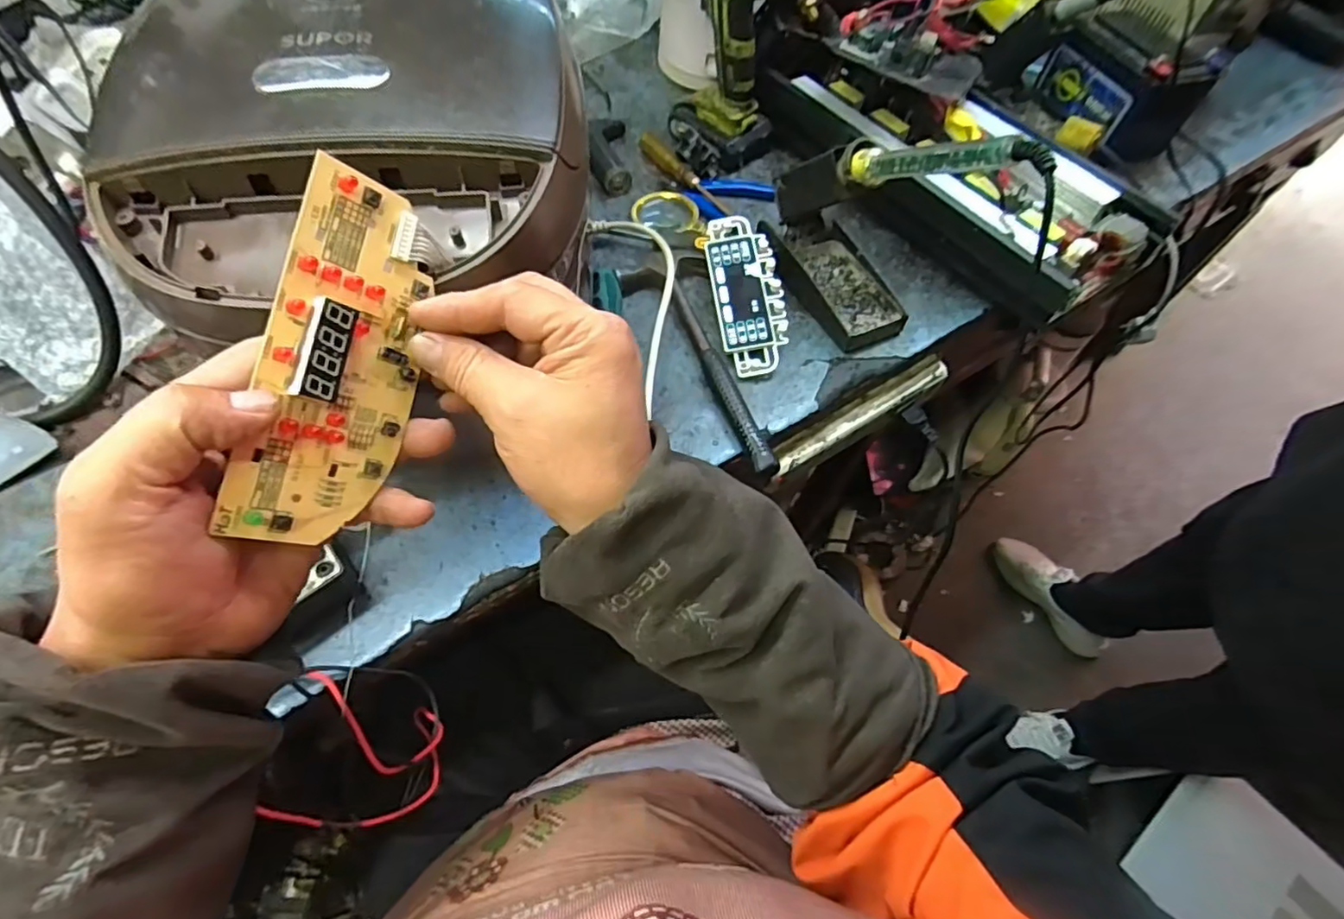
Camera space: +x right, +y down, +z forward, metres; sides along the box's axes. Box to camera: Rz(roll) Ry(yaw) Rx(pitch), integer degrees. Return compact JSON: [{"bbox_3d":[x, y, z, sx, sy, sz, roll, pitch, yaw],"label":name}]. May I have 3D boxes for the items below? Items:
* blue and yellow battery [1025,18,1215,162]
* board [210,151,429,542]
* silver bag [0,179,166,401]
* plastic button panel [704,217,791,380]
[{"bbox_3d":[0.518,-0.441,0.717,0.090,0.091,0.166,-23,63,-16],"label":"blue and yellow battery"},{"bbox_3d":[-0.135,-0.041,0.255,0.012,0.060,0.151,6,81,40],"label":"board"},{"bbox_3d":[-0.485,-0.141,0.450,0.099,0.168,0.025,-34,33,-8],"label":"silver bag"},{"bbox_3d":[0.067,-0.150,0.547,0.059,0.006,0.153,-9,77,1],"label":"plastic button panel"}]

